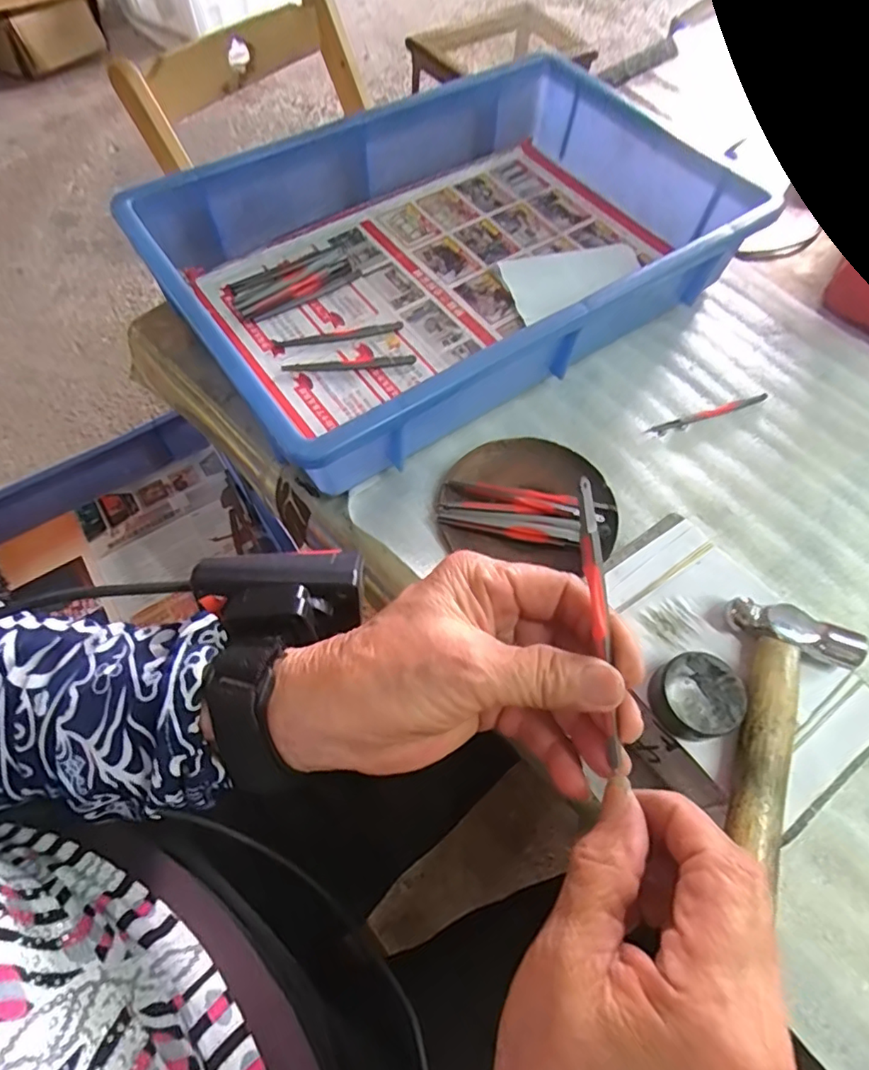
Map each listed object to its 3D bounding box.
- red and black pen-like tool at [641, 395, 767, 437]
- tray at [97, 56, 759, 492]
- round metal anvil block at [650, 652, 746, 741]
[{"bbox_3d":[0.208,-0.092,0.424,0.109,0.004,0.009,-18,66,-12],"label":"red and black pen-like tool"},{"bbox_3d":[0.017,-0.232,0.445,0.425,0.075,0.279,-32,69,-17],"label":"tray"},{"bbox_3d":[0.122,0.076,0.263,0.036,0.022,0.036,-24,65,-14],"label":"round metal anvil block"}]

